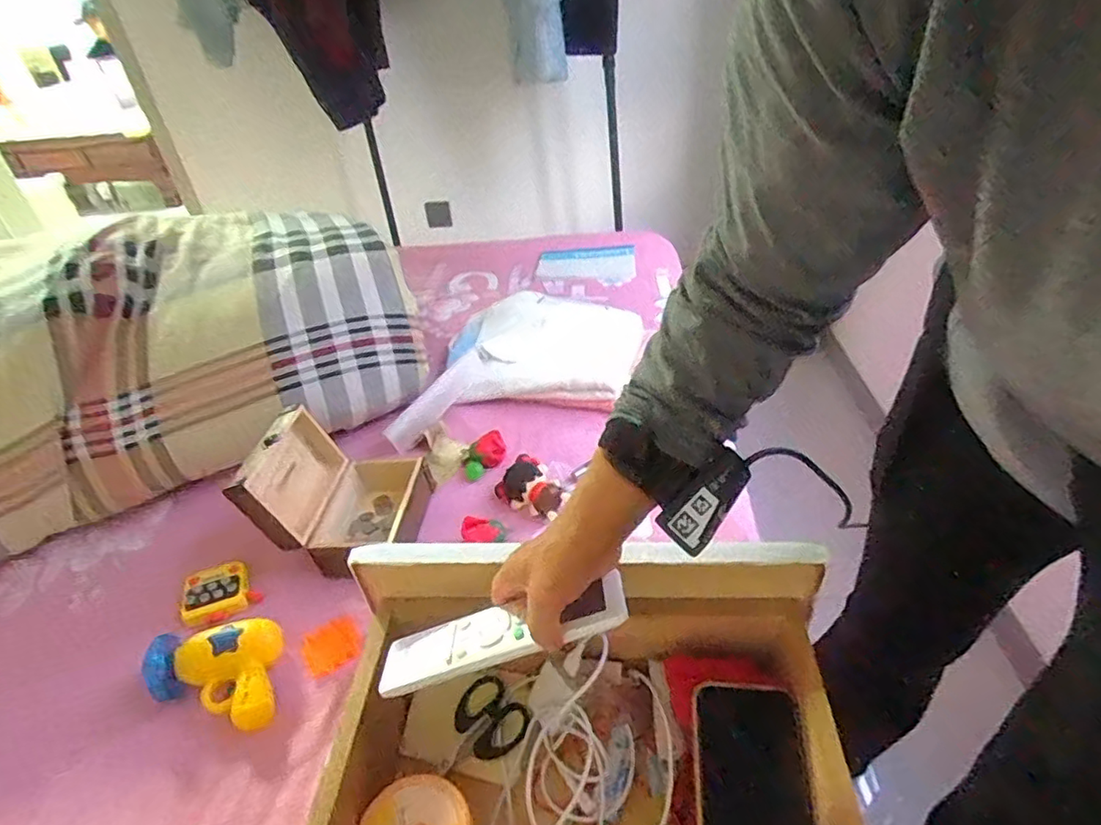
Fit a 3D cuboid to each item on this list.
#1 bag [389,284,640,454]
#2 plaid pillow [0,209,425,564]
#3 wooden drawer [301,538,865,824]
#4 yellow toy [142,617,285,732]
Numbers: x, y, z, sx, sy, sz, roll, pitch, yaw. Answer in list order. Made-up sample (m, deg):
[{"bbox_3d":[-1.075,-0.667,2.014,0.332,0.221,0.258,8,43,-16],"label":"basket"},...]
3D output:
[{"bbox_3d":[-0.054,-0.097,0.940,0.397,0.050,0.308,-12,38,-8],"label":"bag"},{"bbox_3d":[-0.520,-0.132,0.879,0.557,0.241,0.465,-20,40,-18],"label":"plaid pillow"},{"bbox_3d":[0.035,0.257,0.416,0.327,0.159,0.277,-1,38,6],"label":"wooden drawer"},{"bbox_3d":[-0.316,0.244,0.572,0.129,0.052,0.092,7,39,15],"label":"yellow toy"}]

